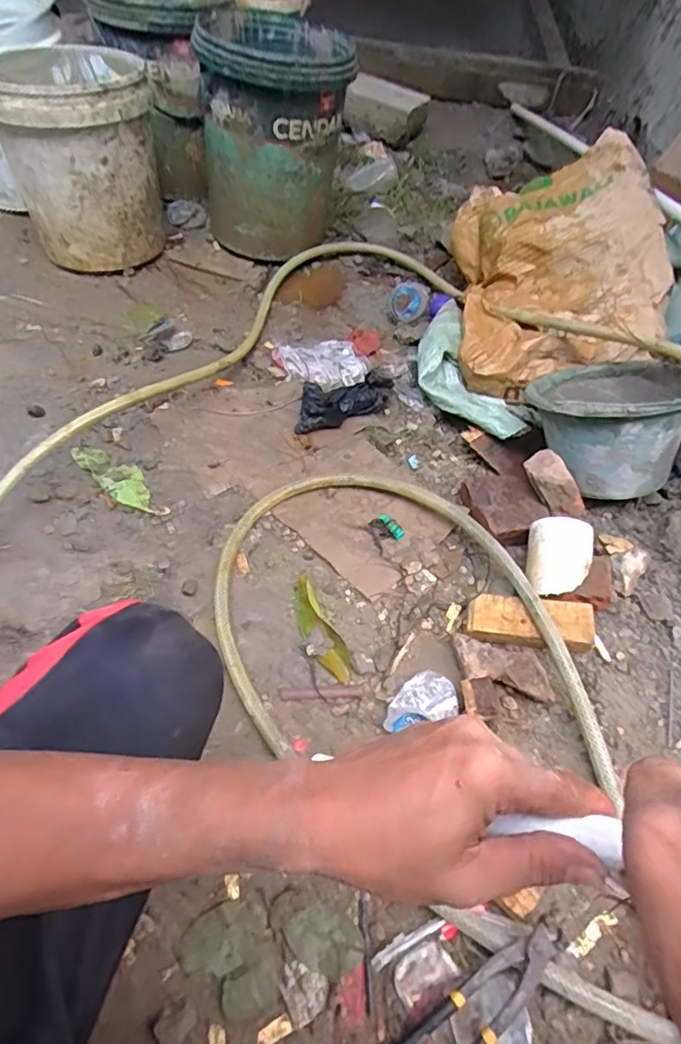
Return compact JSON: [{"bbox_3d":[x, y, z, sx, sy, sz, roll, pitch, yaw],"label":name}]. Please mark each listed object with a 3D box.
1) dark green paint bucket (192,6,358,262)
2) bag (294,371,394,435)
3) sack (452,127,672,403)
[{"bbox_3d":[-0.143,-0.803,1.232,0.284,0.394,0.317,-2,56,-8],"label":"dark green paint bucket"},{"bbox_3d":[0.014,-0.219,1.024,0.219,0.070,0.076,-28,57,-35],"label":"bag"},{"bbox_3d":[0.415,-0.485,1.108,0.343,0.255,0.476,6,55,-2],"label":"sack"}]

